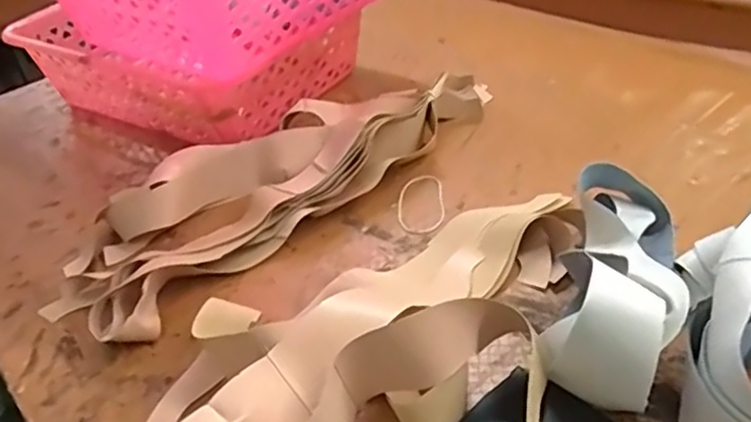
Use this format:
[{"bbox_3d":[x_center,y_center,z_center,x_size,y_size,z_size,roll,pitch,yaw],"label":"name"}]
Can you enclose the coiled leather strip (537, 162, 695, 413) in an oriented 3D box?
[{"bbox_3d":[0.186,0.039,0.489,0.084,0.089,0.225,9,41,20],"label":"coiled leather strip"}]

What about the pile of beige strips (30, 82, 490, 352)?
[{"bbox_3d":[-0.093,-0.048,0.693,0.523,0.058,0.170,-33,45,-29],"label":"pile of beige strips"}]

